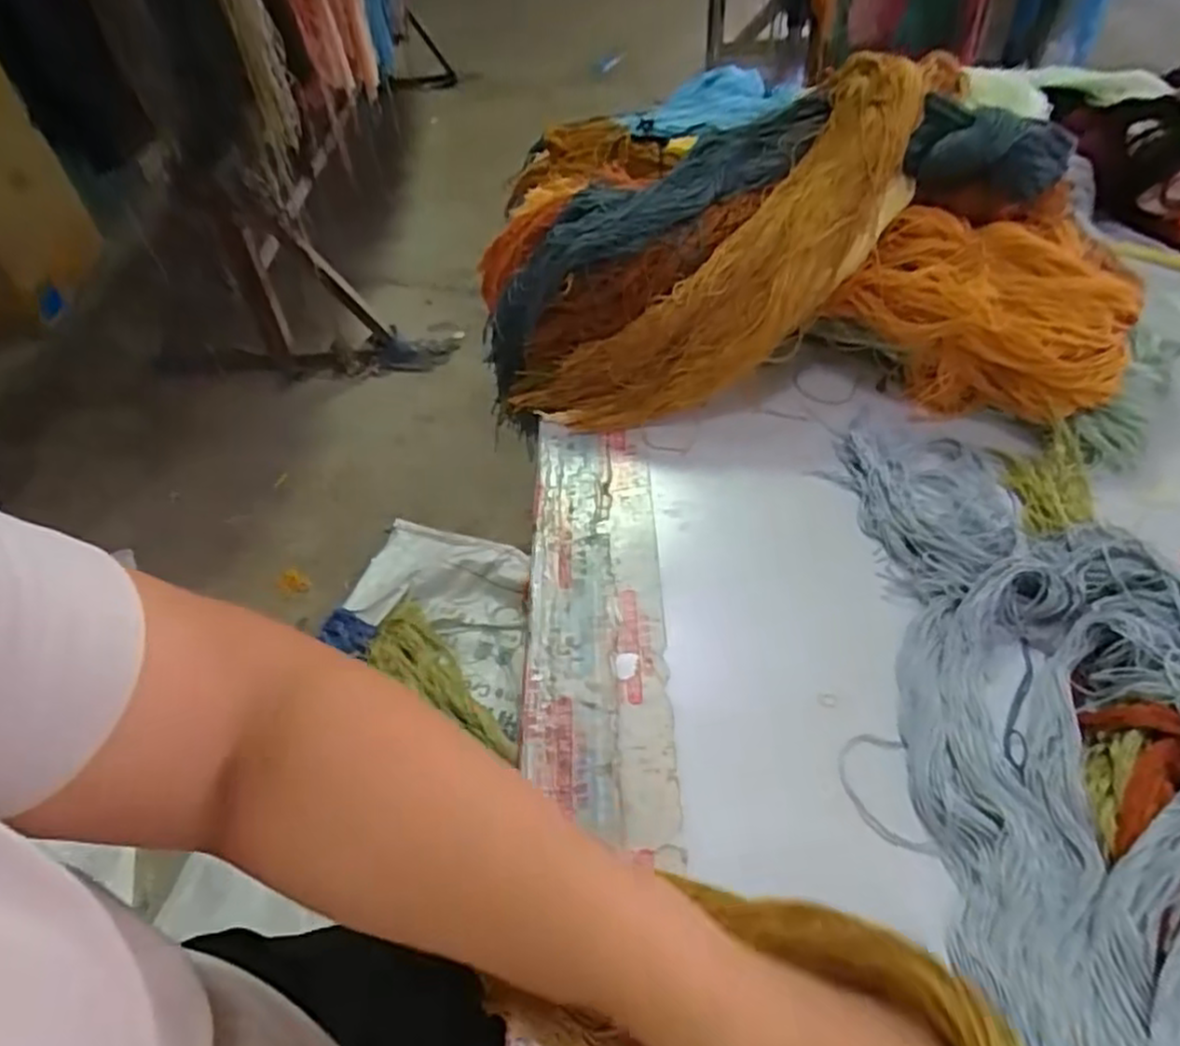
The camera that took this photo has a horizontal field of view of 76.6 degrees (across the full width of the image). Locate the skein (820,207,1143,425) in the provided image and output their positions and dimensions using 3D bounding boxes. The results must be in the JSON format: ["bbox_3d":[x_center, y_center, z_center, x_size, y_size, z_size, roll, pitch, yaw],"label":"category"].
[{"bbox_3d":[0.286,-0.153,0.553,0.198,0.098,0.104,20,52,21],"label":"skein"}]

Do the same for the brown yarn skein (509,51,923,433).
[{"bbox_3d":[0.114,-0.186,0.557,0.372,0.075,0.100,-44,53,5],"label":"brown yarn skein"}]

